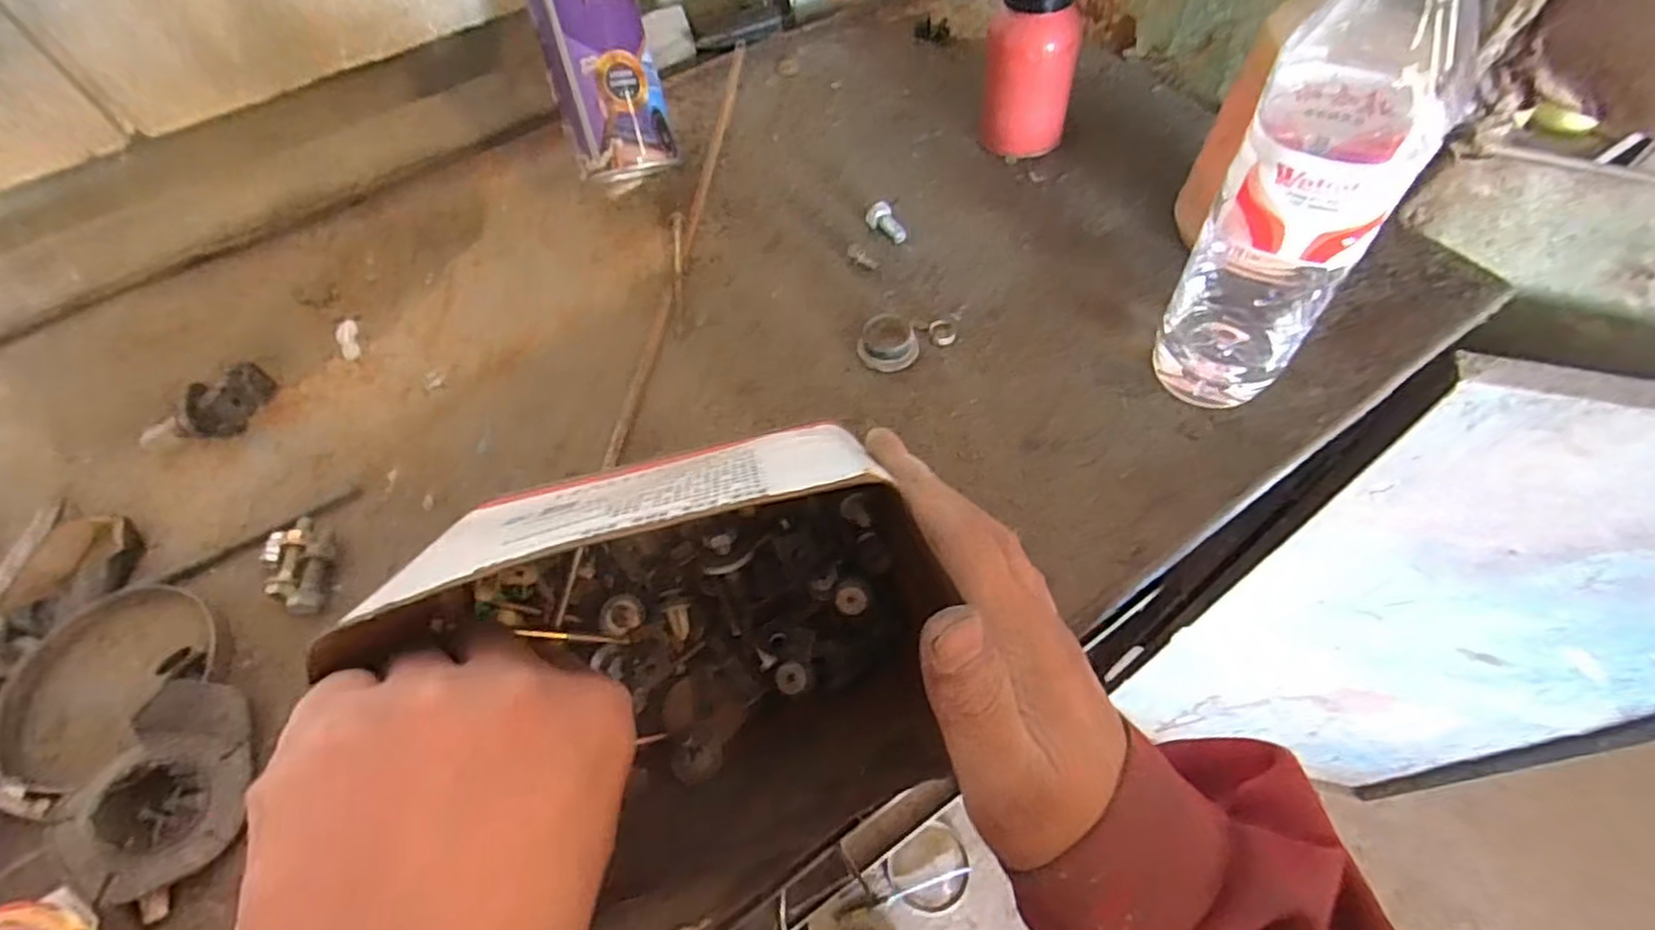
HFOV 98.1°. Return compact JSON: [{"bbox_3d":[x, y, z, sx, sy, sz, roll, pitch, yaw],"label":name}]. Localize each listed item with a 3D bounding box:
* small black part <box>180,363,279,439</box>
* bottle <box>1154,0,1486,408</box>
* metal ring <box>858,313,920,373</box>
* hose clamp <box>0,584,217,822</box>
[{"bbox_3d":[-0.328,-0.034,0.396,0.025,0.032,0.047,28,64,18],"label":"small black part"},{"bbox_3d":[0.203,-0.113,0.303,0.063,0.229,0.066,33,66,20],"label":"bottle"},{"bbox_3d":[0.036,-0.075,0.417,0.034,0.014,0.041,6,59,6],"label":"metal ring"},{"bbox_3d":[-0.327,0.097,0.321,0.093,0.014,0.096,-1,59,2],"label":"hose clamp"}]

